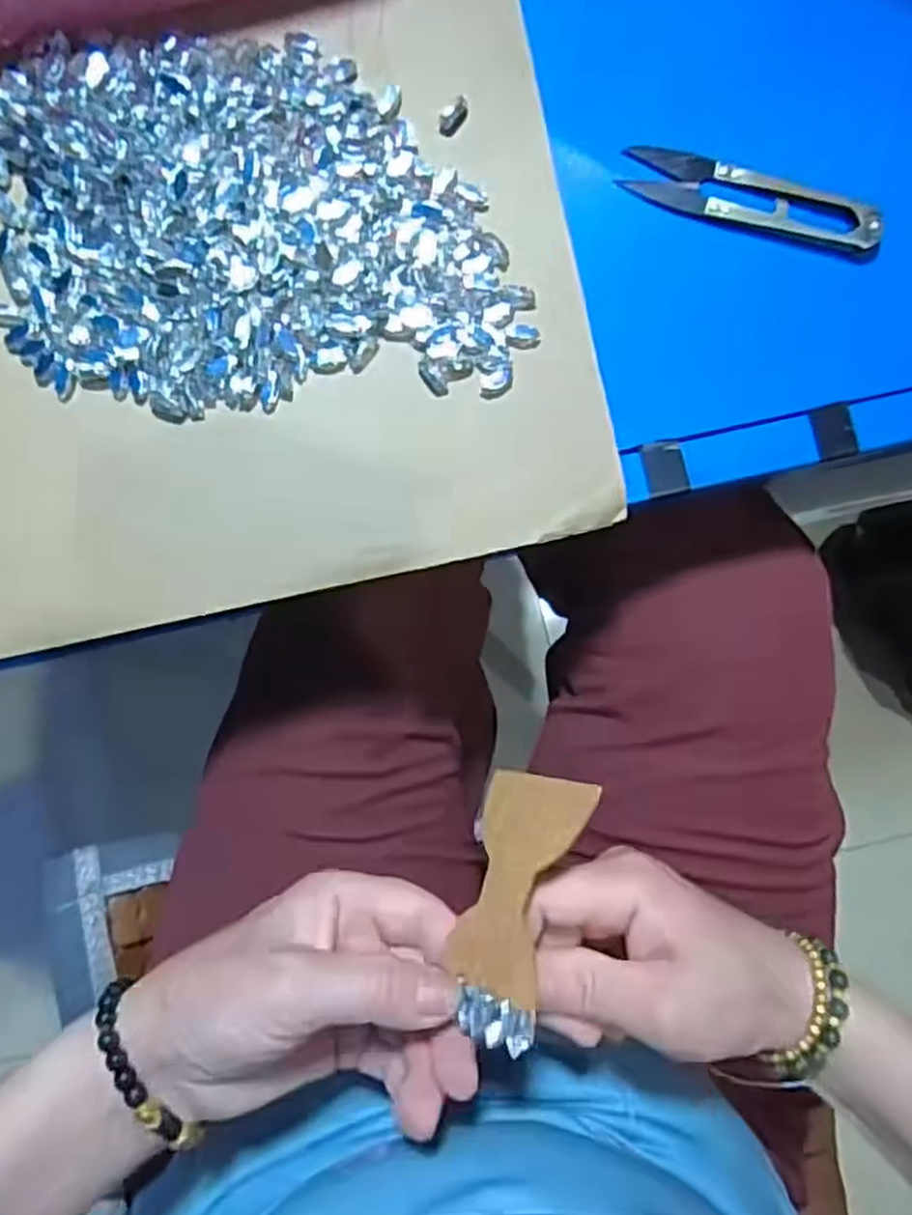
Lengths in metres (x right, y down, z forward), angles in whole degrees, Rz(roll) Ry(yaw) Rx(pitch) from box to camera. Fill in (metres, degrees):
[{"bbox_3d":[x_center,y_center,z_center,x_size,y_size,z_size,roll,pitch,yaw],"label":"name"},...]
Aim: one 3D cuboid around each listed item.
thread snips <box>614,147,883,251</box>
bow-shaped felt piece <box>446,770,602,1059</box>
[{"bbox_3d":[0.116,-0.161,0.297,0.100,0.012,0.021,16,90,-2],"label":"thread snips"},{"bbox_3d":[0.019,0.095,0.248,0.040,0.012,0.083,-1,62,32],"label":"bow-shaped felt piece"}]

